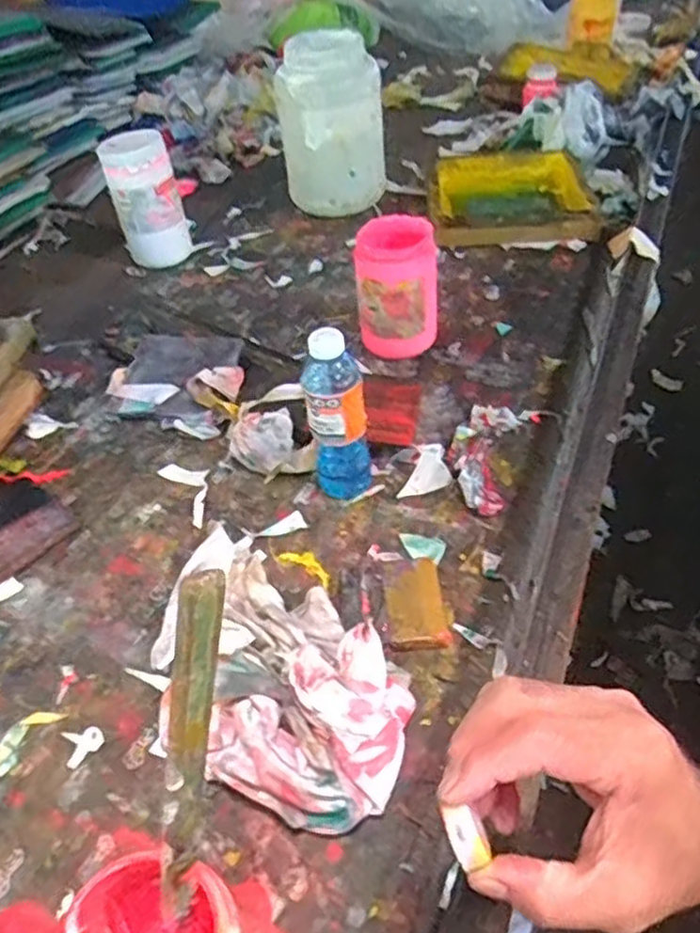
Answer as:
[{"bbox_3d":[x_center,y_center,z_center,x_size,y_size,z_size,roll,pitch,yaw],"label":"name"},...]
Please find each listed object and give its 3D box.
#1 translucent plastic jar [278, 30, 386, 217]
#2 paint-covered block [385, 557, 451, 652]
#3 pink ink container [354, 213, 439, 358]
[{"bbox_3d":[-0.028,-0.532,1.143,0.157,0.240,0.137,-4,45,1],"label":"translucent plastic jar"},{"bbox_3d":[0.055,0.121,0.634,0.053,0.020,0.085,-7,45,-1],"label":"paint-covered block"},{"bbox_3d":[0.058,-0.210,0.871,0.095,0.155,0.080,3,46,8],"label":"pink ink container"}]

